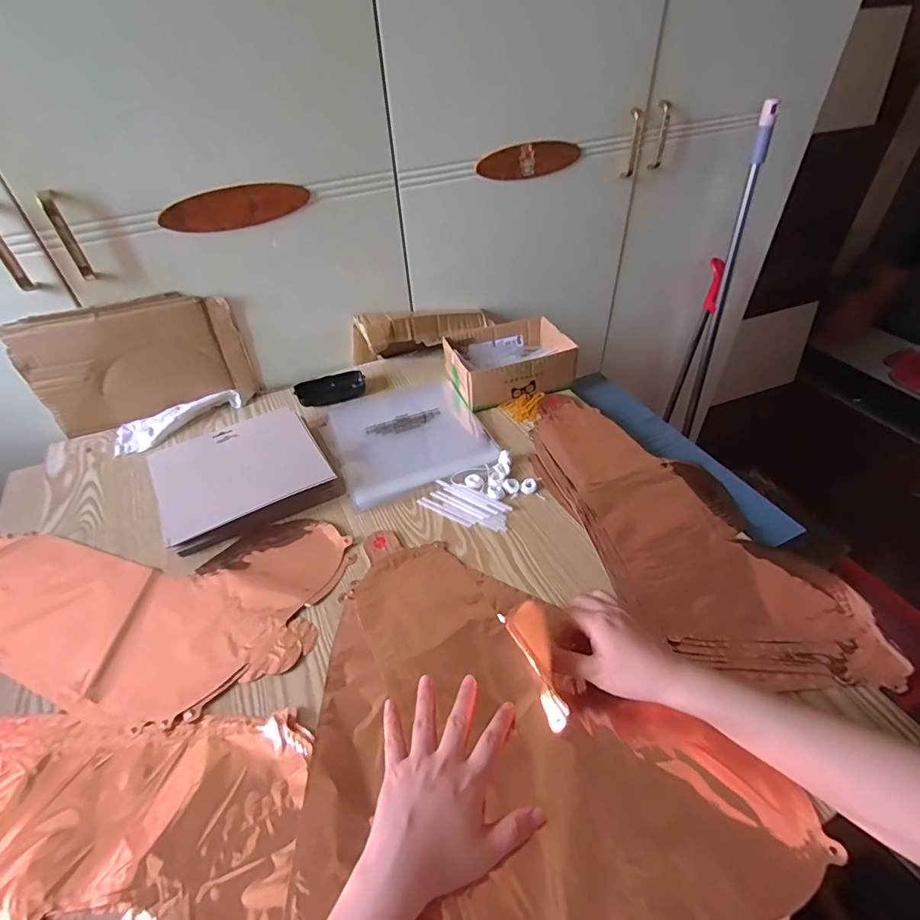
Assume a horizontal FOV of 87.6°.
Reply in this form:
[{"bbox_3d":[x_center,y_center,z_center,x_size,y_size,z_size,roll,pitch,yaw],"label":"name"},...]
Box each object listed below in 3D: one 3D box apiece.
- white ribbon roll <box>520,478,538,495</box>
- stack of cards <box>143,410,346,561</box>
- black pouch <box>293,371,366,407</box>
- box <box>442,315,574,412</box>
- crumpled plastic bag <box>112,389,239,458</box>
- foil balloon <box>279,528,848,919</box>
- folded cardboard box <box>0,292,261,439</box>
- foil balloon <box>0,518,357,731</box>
[{"bbox_3d":[0.087,0.033,0.608,0.019,0.009,0.021,10,45,15],"label":"white ribbon roll"},{"bbox_3d":[-0.276,0.014,0.615,0.202,0.039,0.180,-25,47,-20],"label":"stack of cards"},{"bbox_3d":[-0.208,-0.117,0.775,0.108,0.022,0.051,-20,46,-15],"label":"black pouch"},{"bbox_3d":[0.078,-0.160,0.785,0.186,0.064,0.146,-19,45,-15],"label":"box"},{"bbox_3d":[-0.431,-0.066,0.732,0.179,0.026,0.070,-30,49,-25],"label":"crumpled plastic bag"},{"bbox_3d":[0.018,0.217,0.402,0.359,0.064,0.416,-22,46,-18],"label":"foil balloon"},{"bbox_3d":[-0.461,-0.140,0.699,0.273,0.177,0.022,-17,45,-13],"label":"folded cardboard box"},{"bbox_3d":[-0.353,0.160,0.502,0.442,0.006,0.217,-4,43,1],"label":"foil balloon"}]

